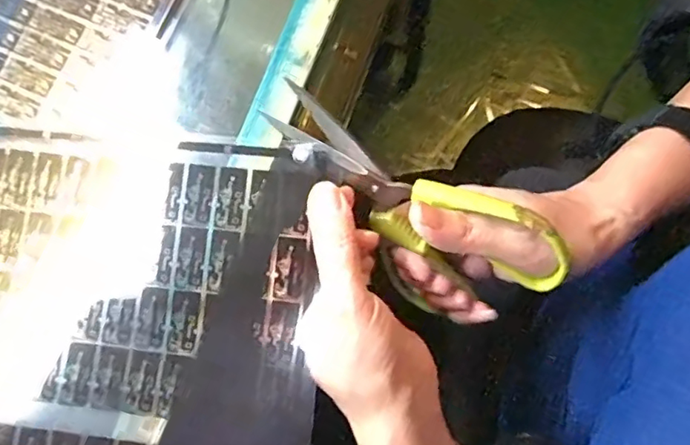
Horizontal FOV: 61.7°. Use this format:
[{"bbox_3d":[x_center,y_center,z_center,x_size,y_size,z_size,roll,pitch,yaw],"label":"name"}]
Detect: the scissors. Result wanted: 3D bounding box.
[{"bbox_3d":[0.032,-0.013,0.279,0.146,0.102,0.008,49,48,-22],"label":"scissors"}]

